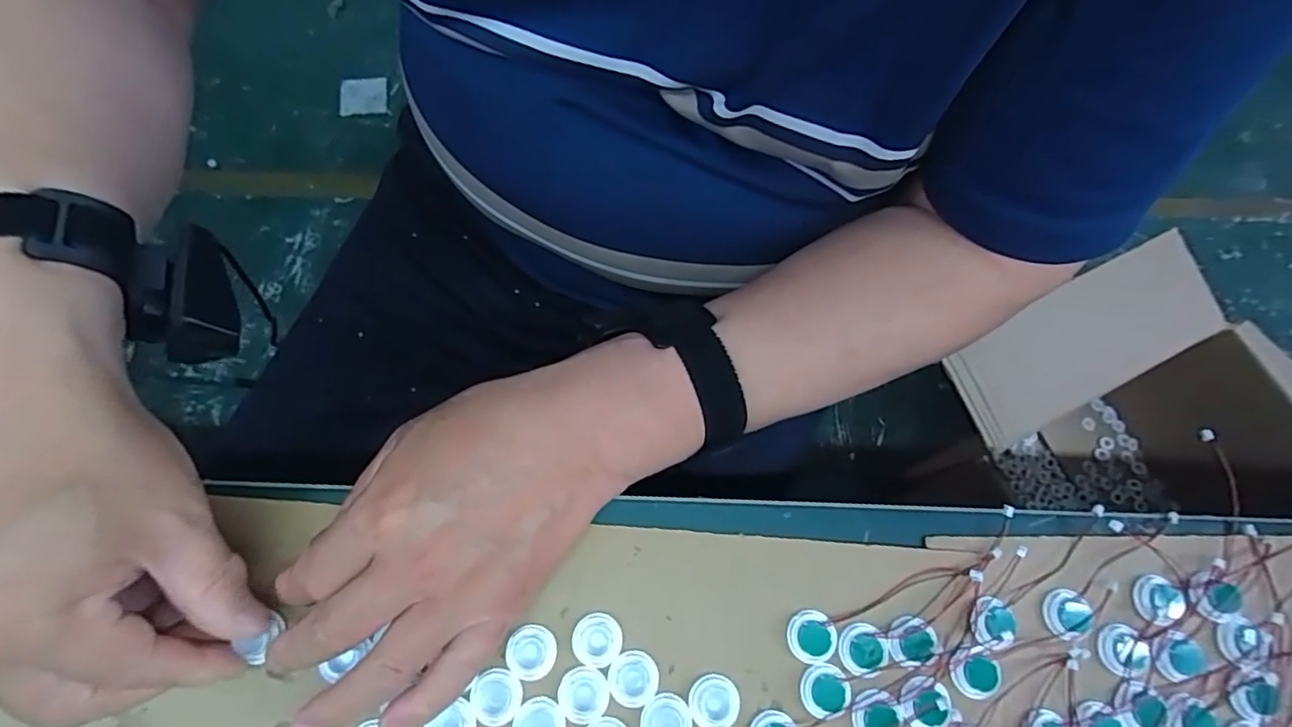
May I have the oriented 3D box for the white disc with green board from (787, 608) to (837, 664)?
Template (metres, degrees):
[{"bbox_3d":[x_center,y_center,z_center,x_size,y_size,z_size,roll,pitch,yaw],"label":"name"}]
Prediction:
[{"bbox_3d":[0.078,0.129,0.279,0.022,0.006,0.023,1,71,-2],"label":"white disc with green board"}]

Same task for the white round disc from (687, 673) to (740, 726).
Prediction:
[{"bbox_3d":[0.031,0.155,0.270,0.022,0.004,0.023,1,71,-2],"label":"white round disc"}]

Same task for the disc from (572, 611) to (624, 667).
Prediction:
[{"bbox_3d":[-0.023,0.129,0.276,0.023,0.004,0.022,1,71,-2],"label":"disc"}]

